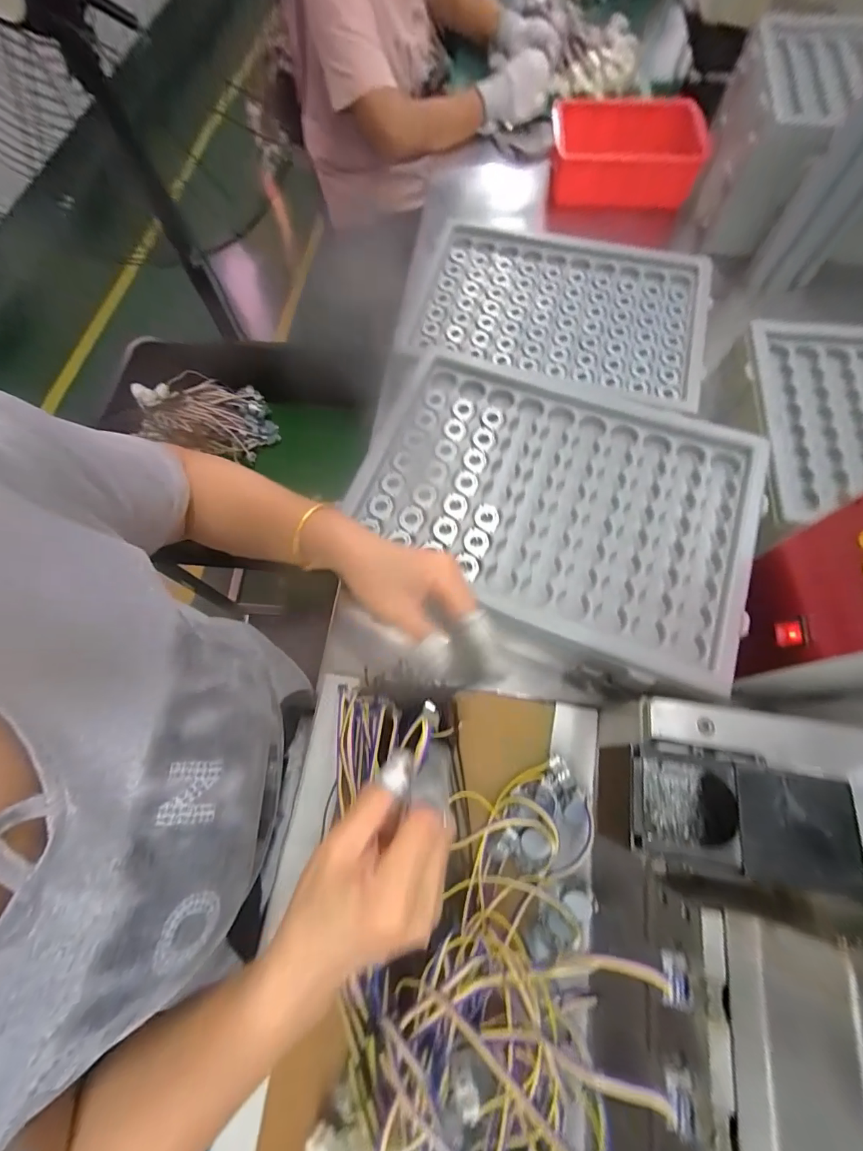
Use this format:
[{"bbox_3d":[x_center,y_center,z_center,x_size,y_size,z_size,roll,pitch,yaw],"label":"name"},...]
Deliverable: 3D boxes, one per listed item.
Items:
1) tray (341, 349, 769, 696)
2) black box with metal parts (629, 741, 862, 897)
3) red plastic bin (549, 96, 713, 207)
[{"bbox_3d":[0.125,-0.082,0.451,0.383,0.041,0.292,20,69,10],"label":"tray"},{"bbox_3d":[0.163,0.137,0.249,0.108,0.065,0.050,9,69,6],"label":"black box with metal parts"},{"bbox_3d":[0.345,-0.735,0.747,0.266,0.082,0.169,3,69,4],"label":"red plastic bin"}]

